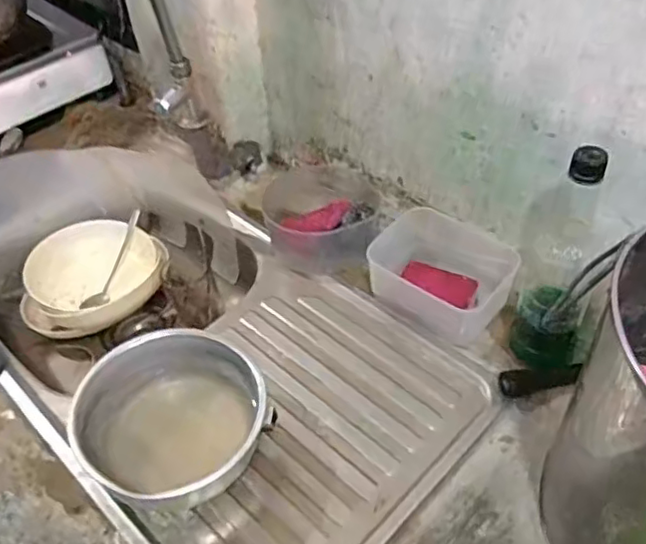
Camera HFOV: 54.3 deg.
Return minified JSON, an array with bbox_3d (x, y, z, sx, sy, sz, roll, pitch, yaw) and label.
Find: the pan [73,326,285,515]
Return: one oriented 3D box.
[{"bbox_3d":[-0.154,0.153,0.660,0.187,0.074,0.166,33,56,31],"label":"pan"}]

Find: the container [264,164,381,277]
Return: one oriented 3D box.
[{"bbox_3d":[-0.001,-0.080,0.865,0.150,0.073,0.154,-2,46,2],"label":"container"}]

